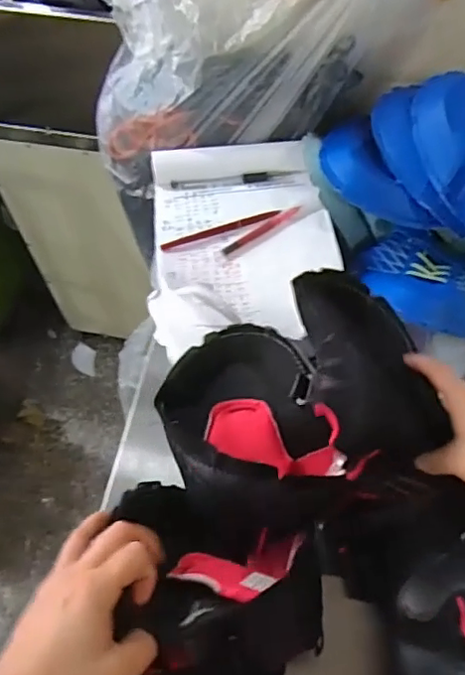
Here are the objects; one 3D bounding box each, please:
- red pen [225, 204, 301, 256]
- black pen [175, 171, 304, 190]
[{"bbox_3d":[0.033,-0.118,0.643,0.103,0.009,0.012,-32,63,-16],"label":"red pen"},{"bbox_3d":[0.005,-0.187,0.689,0.152,0.008,0.013,-6,58,-1],"label":"black pen"}]

